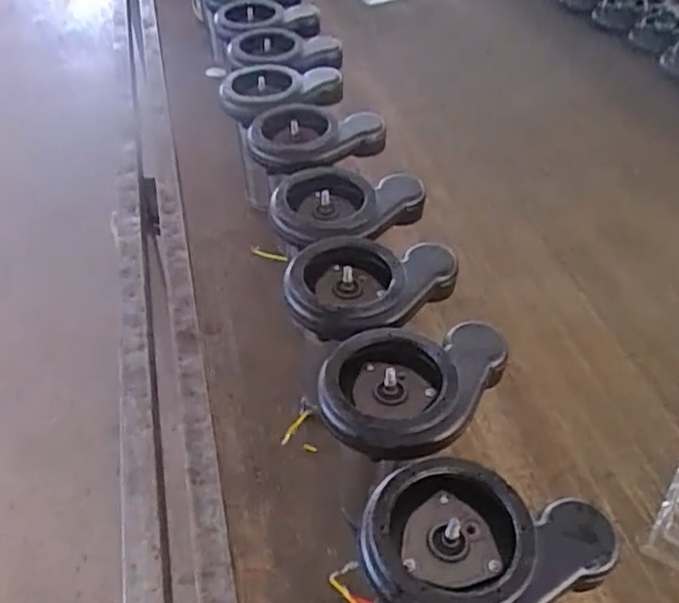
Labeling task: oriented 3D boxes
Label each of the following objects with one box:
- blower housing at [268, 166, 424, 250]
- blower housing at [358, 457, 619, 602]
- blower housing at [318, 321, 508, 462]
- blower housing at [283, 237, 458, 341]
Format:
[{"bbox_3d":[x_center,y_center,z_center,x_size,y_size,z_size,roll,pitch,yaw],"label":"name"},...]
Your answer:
[{"bbox_3d":[0.011,-0.102,0.725,0.170,0.042,0.131,-3,44,-3],"label":"blower housing"},{"bbox_3d":[0.096,0.164,0.457,0.164,0.043,0.121,-15,46,-14],"label":"blower housing"},{"bbox_3d":[0.063,0.071,0.545,0.154,0.041,0.118,-3,44,-2],"label":"blower housing"},{"bbox_3d":[0.031,-0.013,0.635,0.158,0.040,0.116,4,45,5],"label":"blower housing"}]

